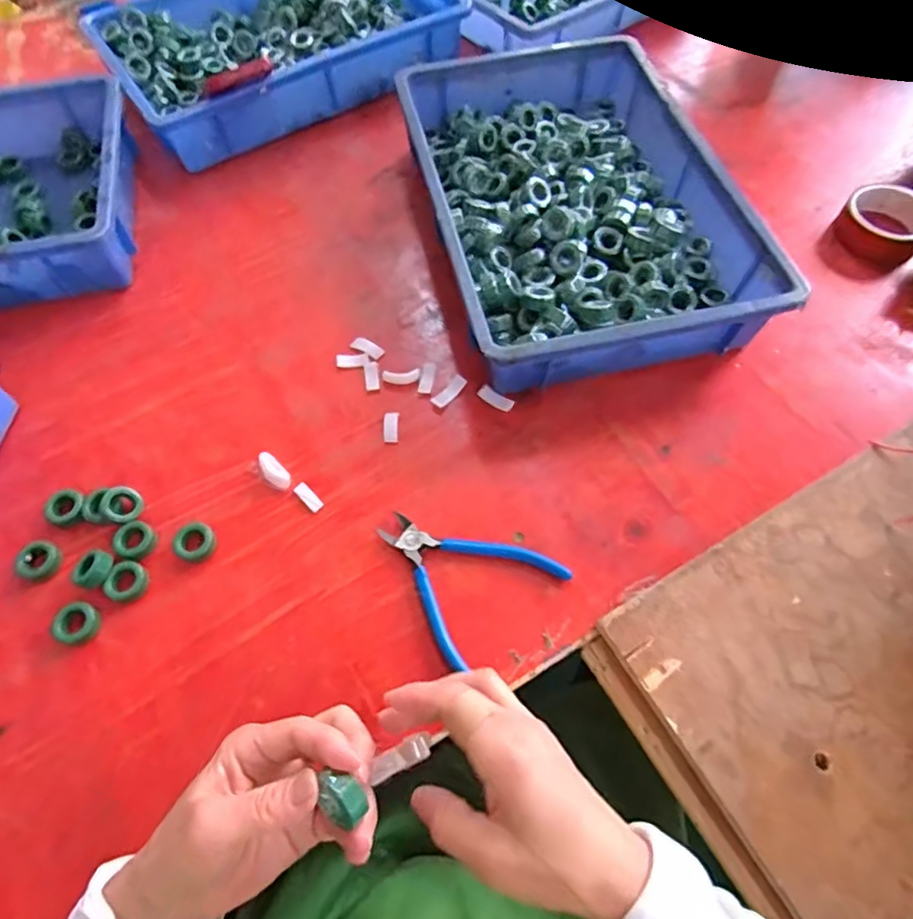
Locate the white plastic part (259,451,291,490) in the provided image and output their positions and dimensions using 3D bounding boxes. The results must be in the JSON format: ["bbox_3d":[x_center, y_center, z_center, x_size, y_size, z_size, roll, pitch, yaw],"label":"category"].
[{"bbox_3d":[-0.157,0.010,0.490,0.040,0.005,0.018,39,70,20],"label":"white plastic part"}]

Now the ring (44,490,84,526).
[{"bbox_3d":[-0.324,0.041,0.476,0.030,0.010,0.029,-1,62,2],"label":"ring"}]

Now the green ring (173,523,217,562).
[{"bbox_3d":[-0.212,0.067,0.464,0.030,0.015,0.030,-1,62,2],"label":"green ring"}]

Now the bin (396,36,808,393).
[{"bbox_3d":[0.114,-0.279,0.592,0.283,0.070,0.436,-12,62,-4],"label":"bin"}]

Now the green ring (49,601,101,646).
[{"bbox_3d":[-0.288,0.124,0.433,0.030,0.014,0.030,-1,62,2],"label":"green ring"}]

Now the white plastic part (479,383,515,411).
[{"bbox_3d":[0.036,-0.057,0.532,0.036,0.007,0.013,35,68,19],"label":"white plastic part"}]

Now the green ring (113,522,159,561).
[{"bbox_3d":[-0.261,0.066,0.464,0.032,0.011,0.030,-1,62,2],"label":"green ring"}]

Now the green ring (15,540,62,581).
[{"bbox_3d":[-0.333,0.082,0.455,0.032,0.009,0.031,-1,62,2],"label":"green ring"}]

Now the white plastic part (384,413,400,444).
[{"bbox_3d":[-0.059,-0.029,0.516,0.013,0.004,0.033,0,62,2],"label":"white plastic part"}]

